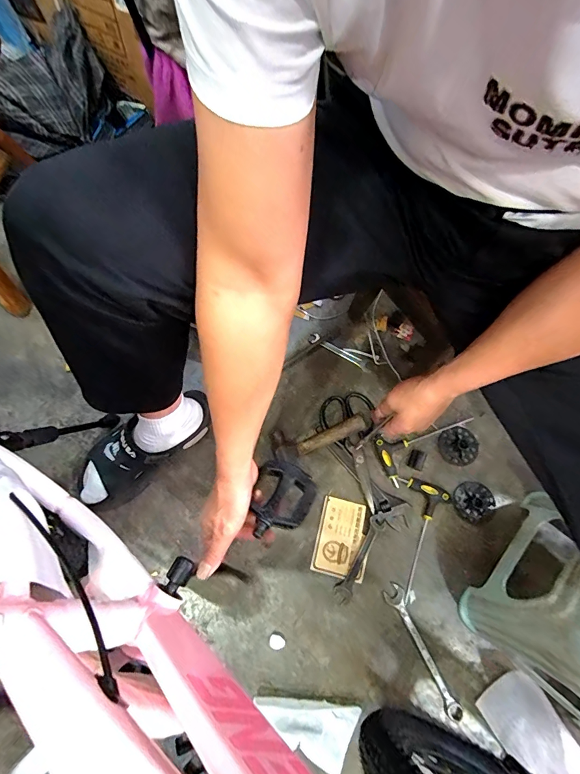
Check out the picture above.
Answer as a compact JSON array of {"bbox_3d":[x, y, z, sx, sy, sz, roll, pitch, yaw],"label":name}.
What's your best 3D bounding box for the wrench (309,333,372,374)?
[{"bbox_3d":[0.105,-0.073,0.783,0.140,0.005,0.024,29,75,8],"label":"wrench"}]

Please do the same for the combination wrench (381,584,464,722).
[{"bbox_3d":[0.221,0.440,0.621,0.032,0.010,0.217,-25,74,-8],"label":"combination wrench"}]

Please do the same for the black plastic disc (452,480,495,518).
[{"bbox_3d":[0.339,0.208,0.694,0.068,0.004,0.064,0,73,0],"label":"black plastic disc"}]

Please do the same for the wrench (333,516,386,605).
[{"bbox_3d":[0.123,0.300,0.654,0.030,0.016,0.152,30,75,9],"label":"wrench"}]

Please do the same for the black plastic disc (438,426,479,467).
[{"bbox_3d":[0.326,0.115,0.727,0.077,0.007,0.072,0,73,0],"label":"black plastic disc"}]

